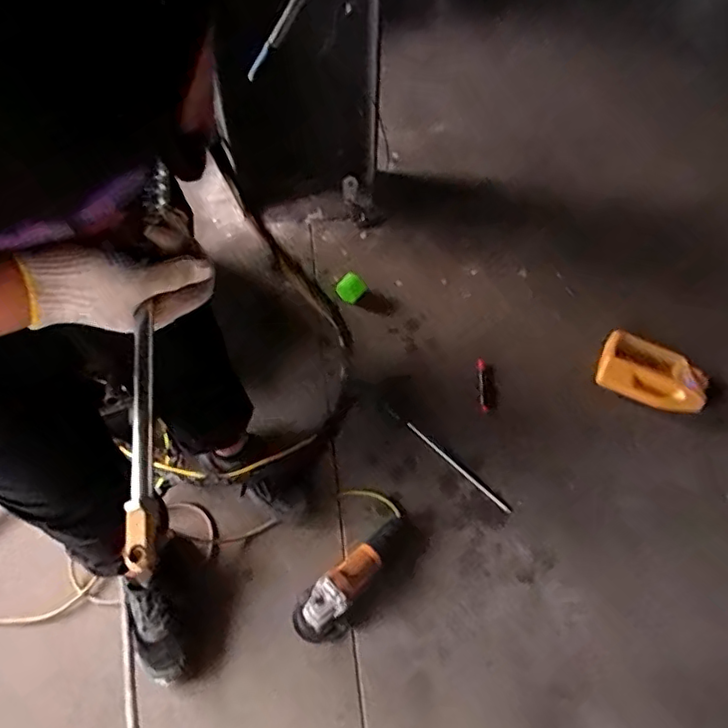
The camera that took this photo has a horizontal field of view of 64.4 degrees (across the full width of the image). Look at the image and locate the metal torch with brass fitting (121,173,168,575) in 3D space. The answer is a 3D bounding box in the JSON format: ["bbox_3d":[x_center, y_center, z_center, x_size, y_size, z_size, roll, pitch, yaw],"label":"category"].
[{"bbox_3d":[-0.184,-0.011,0.482,0.021,0.018,0.358,-6,68,-2],"label":"metal torch with brass fitting"}]

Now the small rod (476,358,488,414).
[{"bbox_3d":[0.299,0.049,1.460,0.022,0.013,0.170,1,53,4],"label":"small rod"}]

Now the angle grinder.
[{"bbox_3d":[-0.011,0.408,1.148,0.100,0.095,0.306,33,49,24],"label":"angle grinder"}]

